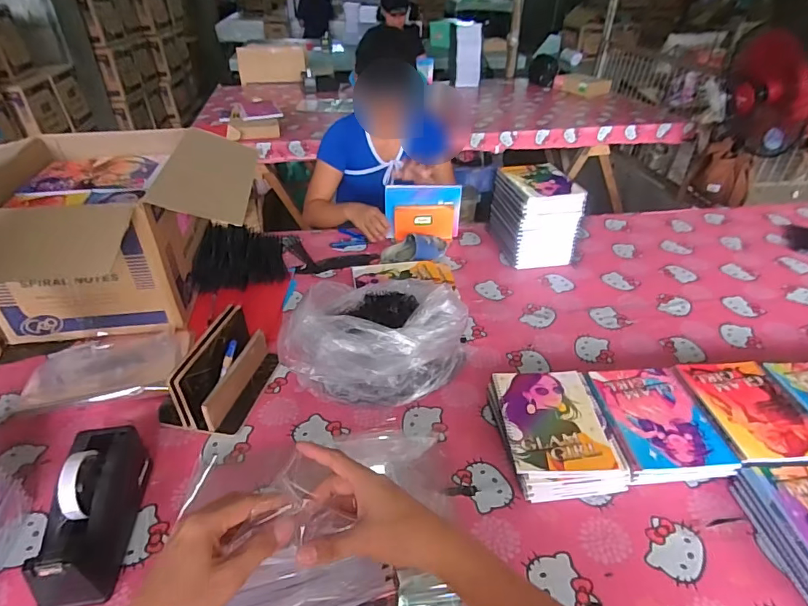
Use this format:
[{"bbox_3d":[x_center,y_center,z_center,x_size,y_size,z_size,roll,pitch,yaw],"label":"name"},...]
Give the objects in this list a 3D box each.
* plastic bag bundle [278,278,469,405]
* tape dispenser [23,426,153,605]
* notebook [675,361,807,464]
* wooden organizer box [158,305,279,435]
[{"bbox_3d":[-0.046,0.049,0.849,0.312,0.168,0.233,0,36,-2],"label":"plastic bag bundle"},{"bbox_3d":[-0.394,0.262,0.598,0.083,0.105,0.203,-6,36,-10],"label":"tape dispenser"},{"bbox_3d":[0.558,0.166,0.751,0.156,0.006,0.197,0,36,-3],"label":"notebook"},{"bbox_3d":[-0.325,0.108,0.815,0.148,0.112,0.199,8,36,9],"label":"wooden organizer box"}]

